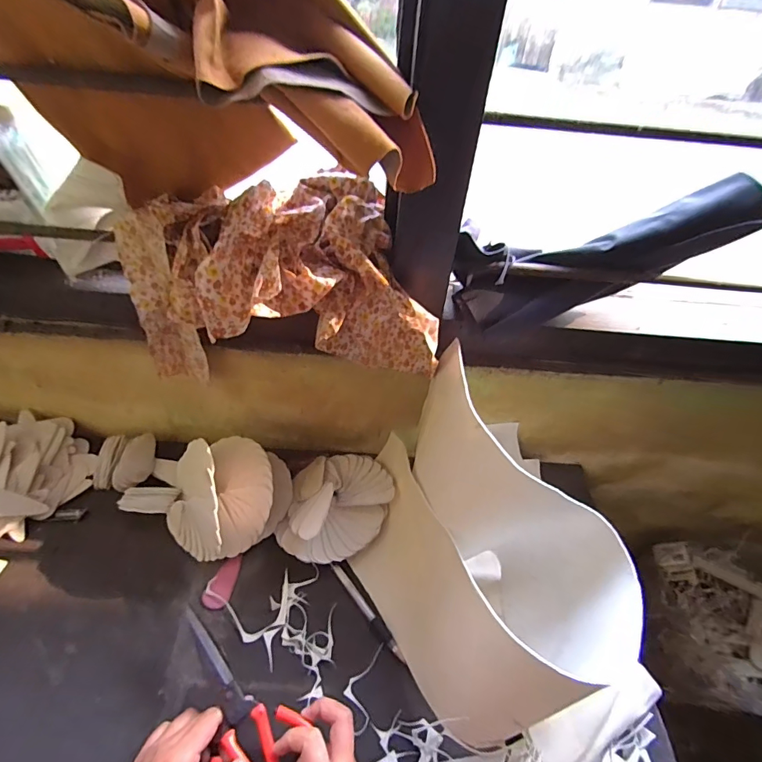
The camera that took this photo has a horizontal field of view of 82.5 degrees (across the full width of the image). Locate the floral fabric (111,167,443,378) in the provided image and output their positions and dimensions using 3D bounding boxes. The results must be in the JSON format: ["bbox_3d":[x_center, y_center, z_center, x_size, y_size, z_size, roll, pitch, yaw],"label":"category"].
[{"bbox_3d":[-0.102,-0.084,0.458,0.315,0.194,0.131,-5,47,-11],"label":"floral fabric"}]

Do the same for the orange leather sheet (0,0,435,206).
[{"bbox_3d":[-0.135,-0.238,0.345,0.366,0.192,0.104,9,46,2],"label":"orange leather sheet"}]

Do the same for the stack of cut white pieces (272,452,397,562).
[{"bbox_3d":[-0.057,0.156,0.547,0.132,0.058,0.141,11,46,4],"label":"stack of cut white pieces"}]

